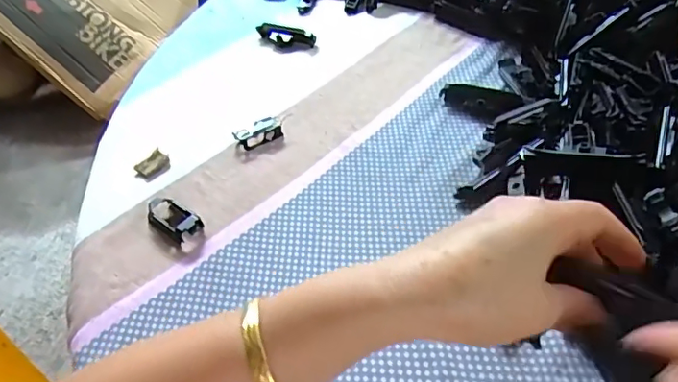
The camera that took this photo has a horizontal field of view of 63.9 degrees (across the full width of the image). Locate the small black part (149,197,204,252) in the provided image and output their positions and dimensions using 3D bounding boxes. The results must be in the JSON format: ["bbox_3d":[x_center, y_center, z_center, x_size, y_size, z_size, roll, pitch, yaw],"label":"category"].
[{"bbox_3d":[-0.118,0.020,0.392,0.053,0.015,0.022,32,56,33],"label":"small black part"}]

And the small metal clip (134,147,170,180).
[{"bbox_3d":[-0.152,-0.022,0.442,0.017,0.007,0.028,23,52,28],"label":"small metal clip"}]

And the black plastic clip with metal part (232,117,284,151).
[{"bbox_3d":[-0.065,-0.049,0.454,0.043,0.013,0.020,-32,49,-23],"label":"black plastic clip with metal part"}]

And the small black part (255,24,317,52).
[{"bbox_3d":[-0.061,-0.163,0.572,0.076,0.018,0.023,27,54,30],"label":"small black part"}]

